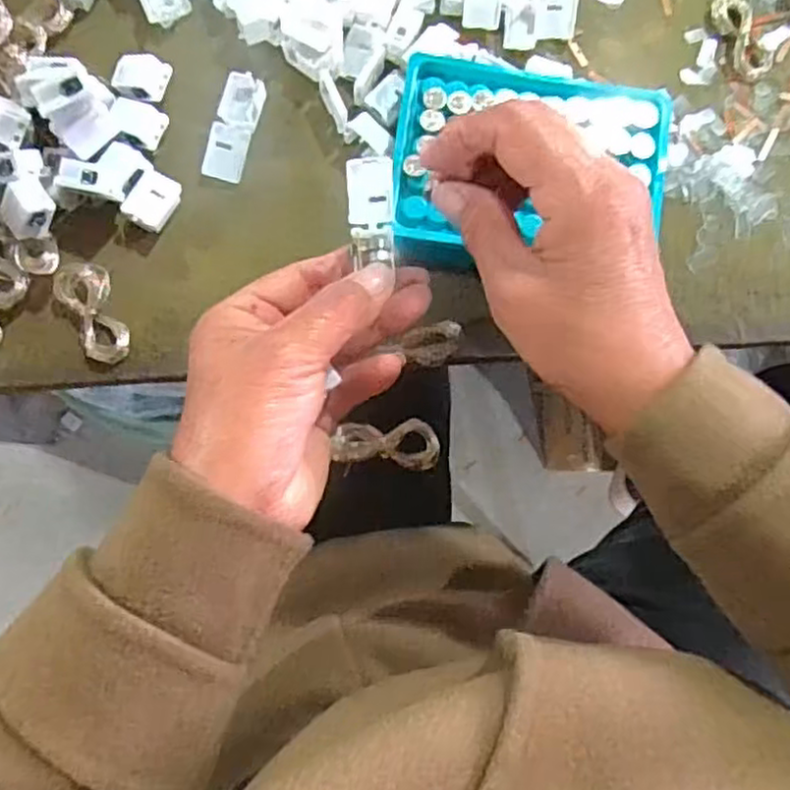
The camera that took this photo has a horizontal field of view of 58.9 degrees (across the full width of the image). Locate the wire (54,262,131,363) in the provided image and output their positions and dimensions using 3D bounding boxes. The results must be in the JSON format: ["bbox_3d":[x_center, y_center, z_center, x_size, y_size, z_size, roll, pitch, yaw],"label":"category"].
[{"bbox_3d":[-0.146,-0.040,0.343,0.025,0.013,0.049,-23,85,-5],"label":"wire"}]

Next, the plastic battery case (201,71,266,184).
[{"bbox_3d":[-0.082,-0.136,0.356,0.020,0.007,0.054,15,83,-1],"label":"plastic battery case"}]

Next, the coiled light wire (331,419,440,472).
[{"bbox_3d":[-0.003,0.022,0.341,0.051,0.006,0.025,5,65,13],"label":"coiled light wire"}]

